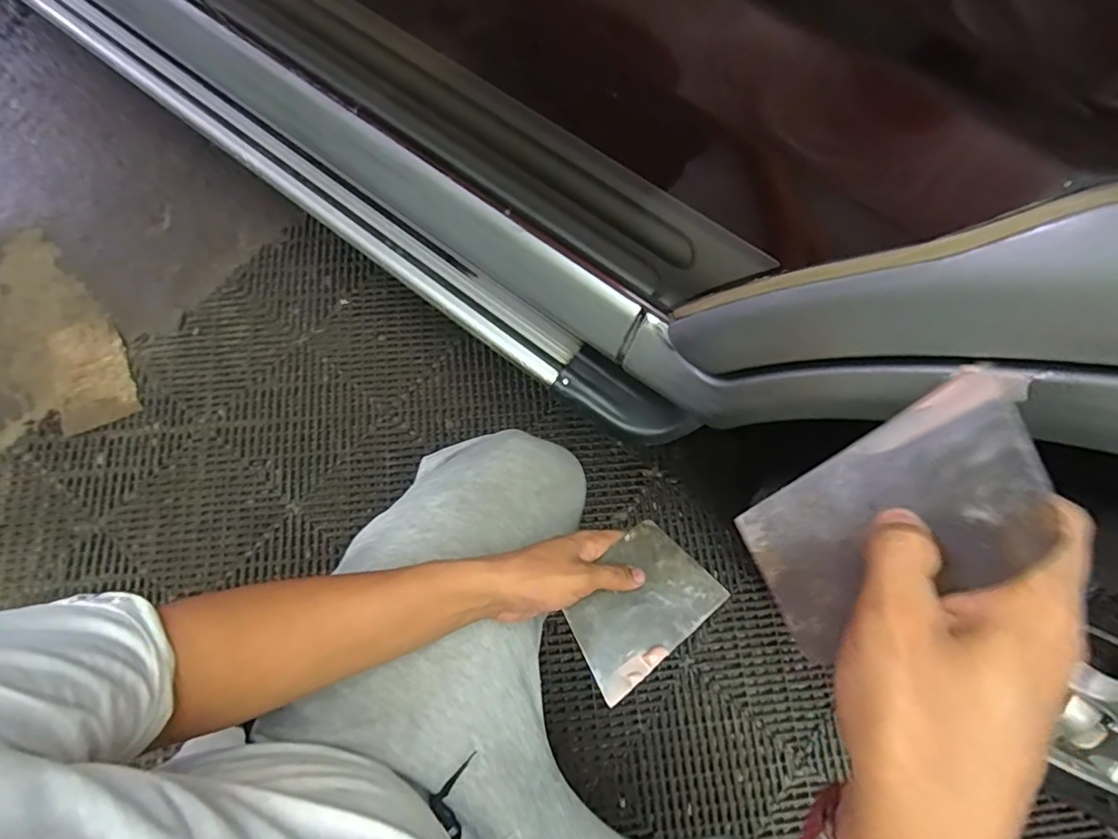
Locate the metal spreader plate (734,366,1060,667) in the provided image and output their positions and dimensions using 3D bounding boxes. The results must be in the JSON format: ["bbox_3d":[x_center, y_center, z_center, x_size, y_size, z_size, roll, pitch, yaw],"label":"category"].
[{"bbox_3d":[0.149,0.047,0.265,0.005,0.136,0.095,33,34,-20],"label":"metal spreader plate"}]

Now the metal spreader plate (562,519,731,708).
[{"bbox_3d":[0.070,0.158,0.495,0.138,0.006,0.096,-32,76,-24],"label":"metal spreader plate"}]

